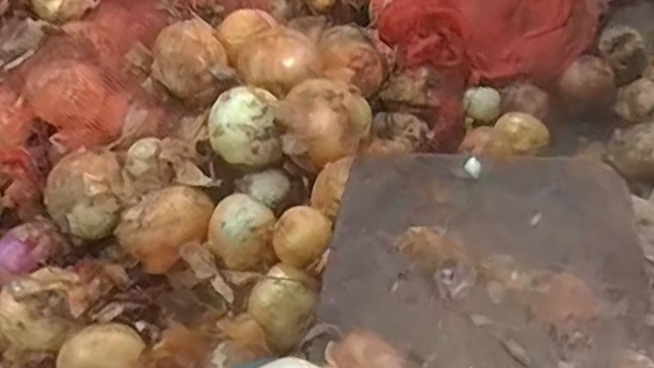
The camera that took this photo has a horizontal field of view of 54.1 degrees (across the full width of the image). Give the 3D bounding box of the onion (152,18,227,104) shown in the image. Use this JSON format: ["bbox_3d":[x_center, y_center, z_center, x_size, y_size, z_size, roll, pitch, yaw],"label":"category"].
[{"bbox_3d":[-0.171,-0.152,0.796,0.091,0.070,0.078,-12,54,-6],"label":"onion"}]

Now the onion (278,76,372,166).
[{"bbox_3d":[-0.004,-0.064,0.702,0.095,0.074,0.086,0,54,2],"label":"onion"}]

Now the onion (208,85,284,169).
[{"bbox_3d":[-0.090,-0.060,0.718,0.077,0.068,0.073,-1,54,2],"label":"onion"}]

